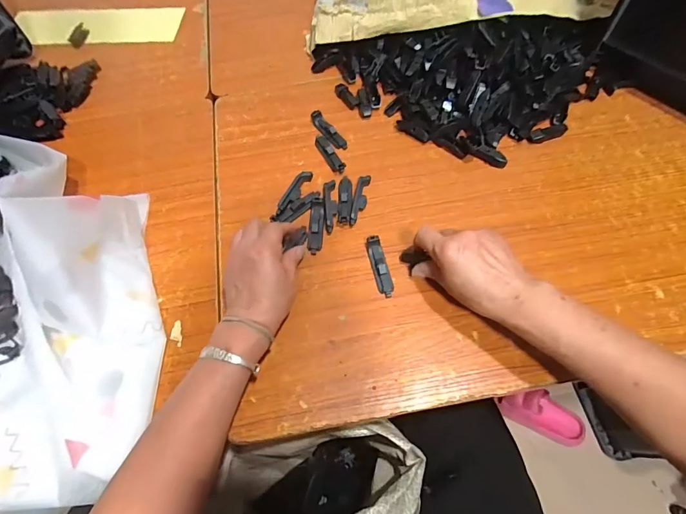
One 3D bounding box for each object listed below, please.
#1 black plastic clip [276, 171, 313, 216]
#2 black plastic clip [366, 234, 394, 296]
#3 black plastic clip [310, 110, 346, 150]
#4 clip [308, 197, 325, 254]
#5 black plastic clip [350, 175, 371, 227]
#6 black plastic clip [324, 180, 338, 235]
[{"bbox_3d":[-0.064,-0.084,0.503,0.016,0.015,0.074,21,67,12],"label":"black plastic clip"},{"bbox_3d":[0.044,0.010,0.454,0.020,0.012,0.076,-13,64,-4],"label":"black plastic clip"},{"bbox_3d":[-0.021,-0.183,0.552,0.021,0.017,0.072,-31,67,-12],"label":"black plastic clip"},{"bbox_3d":[-0.034,-0.042,0.486,0.019,0.008,0.077,1,64,3],"label":"clip"},{"bbox_3d":[0.023,-0.074,0.496,0.016,0.012,0.073,10,65,7],"label":"black plastic clip"},{"bbox_3d":[-0.015,-0.068,0.492,0.017,0.015,0.075,-3,64,1],"label":"black plastic clip"}]

